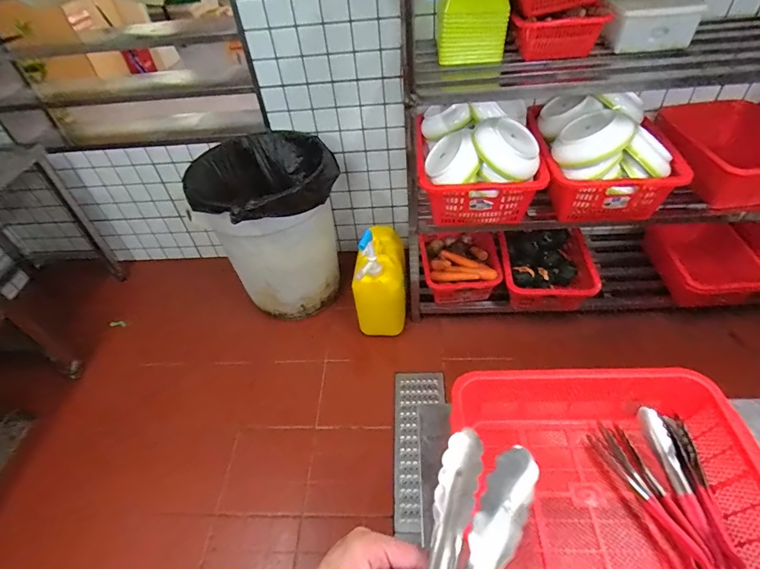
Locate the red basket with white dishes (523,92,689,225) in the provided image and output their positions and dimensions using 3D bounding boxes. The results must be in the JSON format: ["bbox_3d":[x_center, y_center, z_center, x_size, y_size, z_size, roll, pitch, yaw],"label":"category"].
[{"bbox_3d":[0.723,-0.434,1.341,0.412,0.288,0.396,1,46,8],"label":"red basket with white dishes"}]

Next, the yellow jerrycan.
[{"bbox_3d":[0.003,-0.039,1.631,0.197,0.513,0.273,-1,45,6],"label":"yellow jerrycan"}]

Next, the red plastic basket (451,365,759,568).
[{"bbox_3d":[0.309,0.276,0.582,0.385,0.099,0.310,-3,45,4],"label":"red plastic basket"}]

